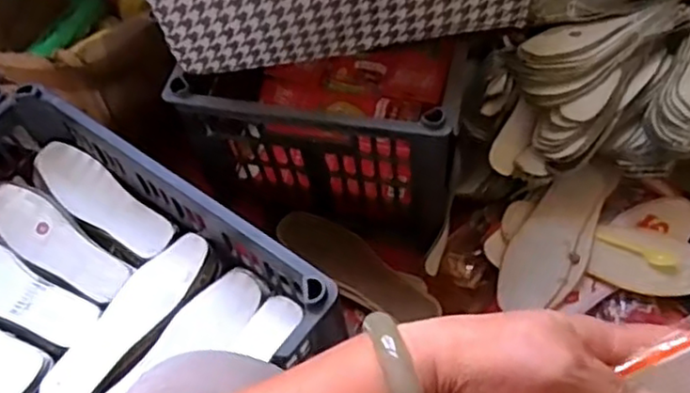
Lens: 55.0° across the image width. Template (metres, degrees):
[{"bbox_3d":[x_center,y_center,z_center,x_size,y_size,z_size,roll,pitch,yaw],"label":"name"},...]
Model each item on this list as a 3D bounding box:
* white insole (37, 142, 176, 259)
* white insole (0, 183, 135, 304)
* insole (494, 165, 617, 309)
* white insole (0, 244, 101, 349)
[{"bbox_3d":[-0.292,0.002,0.794,0.212,0.020,0.061,32,64,24],"label":"white insole"},{"bbox_3d":[-0.336,0.055,0.766,0.211,0.023,0.063,31,63,23],"label":"white insole"},{"bbox_3d":[0.275,0.049,0.852,0.091,0.016,0.228,30,73,15],"label":"insole"},{"bbox_3d":[-0.377,0.106,0.745,0.232,0.019,0.069,24,61,20],"label":"white insole"}]

